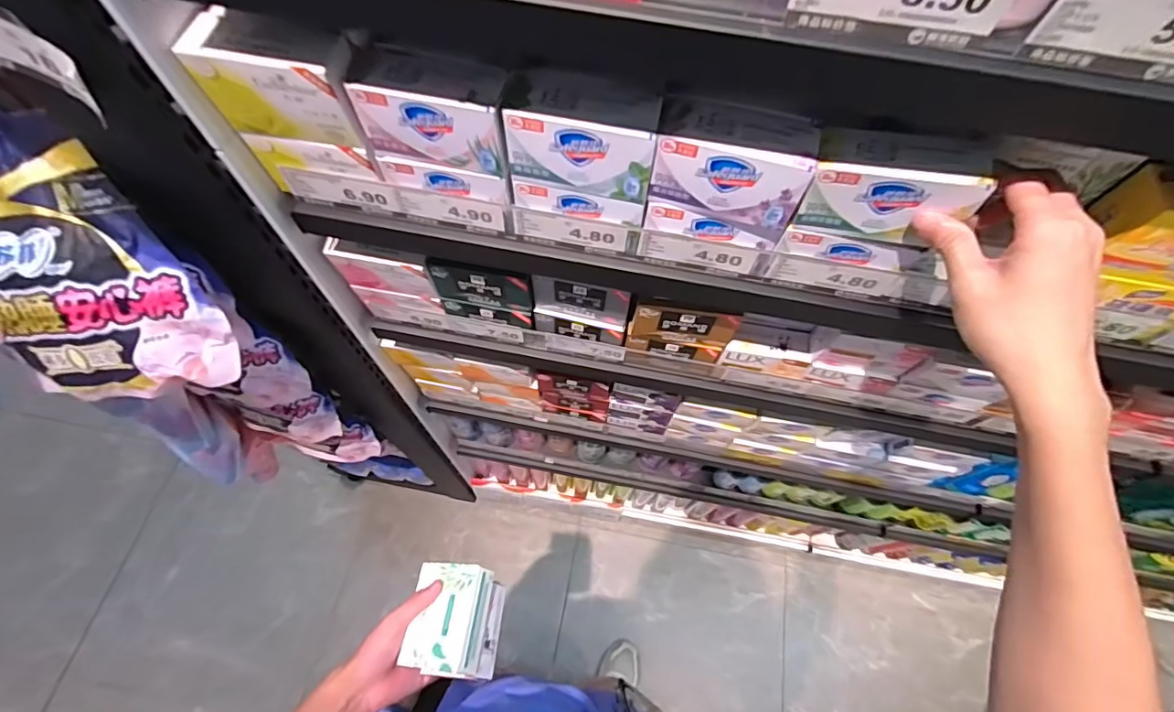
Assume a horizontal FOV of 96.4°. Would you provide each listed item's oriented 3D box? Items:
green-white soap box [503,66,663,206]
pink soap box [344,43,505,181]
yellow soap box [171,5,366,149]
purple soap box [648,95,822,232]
[{"bbox_3d":[-0.002,-0.149,0.358,0.097,0.060,0.043,11,65,3],"label":"green-white soap box"},{"bbox_3d":[-0.102,-0.169,0.363,0.098,0.061,0.045,11,65,3],"label":"pink soap box"},{"bbox_3d":[-0.202,-0.185,0.352,0.094,0.071,0.041,8,65,2],"label":"yellow soap box"},{"bbox_3d":[0.095,-0.130,0.351,0.097,0.056,0.045,15,65,5],"label":"purple soap box"}]

